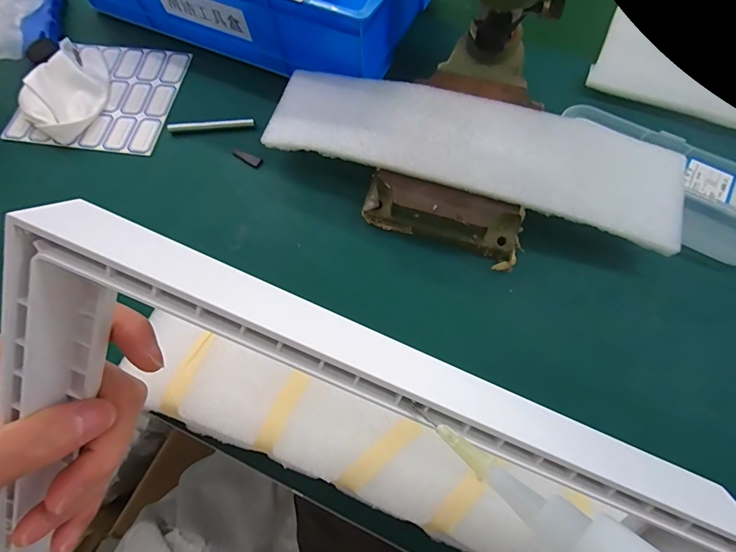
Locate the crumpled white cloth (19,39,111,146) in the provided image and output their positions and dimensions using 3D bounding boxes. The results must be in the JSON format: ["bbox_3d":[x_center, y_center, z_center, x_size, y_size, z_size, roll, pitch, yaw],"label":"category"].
[{"bbox_3d":[-0.287,-0.182,0.356,0.069,0.023,0.112,15,67,7],"label":"crumpled white cloth"}]

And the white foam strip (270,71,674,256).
[{"bbox_3d":[0.077,-0.103,0.289,0.315,0.014,0.082,17,77,9],"label":"white foam strip"}]

